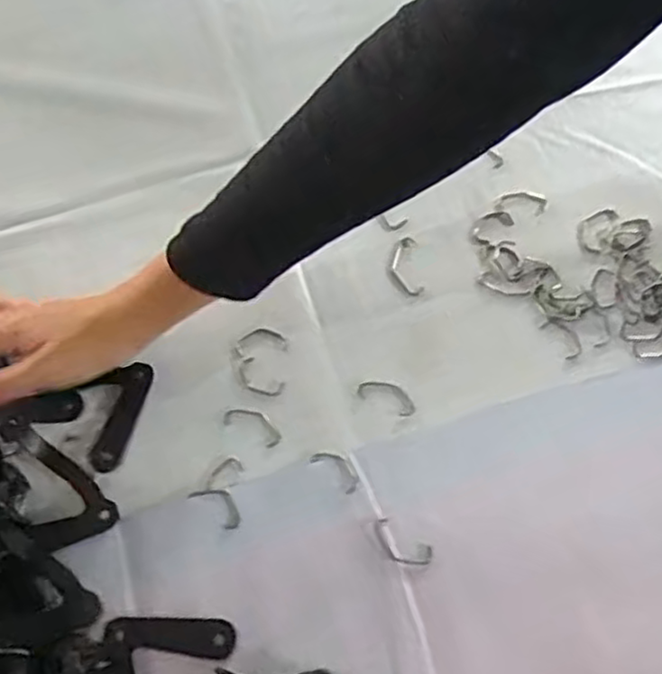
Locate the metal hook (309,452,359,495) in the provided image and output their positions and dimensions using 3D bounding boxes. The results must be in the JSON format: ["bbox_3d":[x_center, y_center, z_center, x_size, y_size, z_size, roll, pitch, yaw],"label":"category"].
[{"bbox_3d":[0.004,0.081,0.444,0.034,0.004,0.016,39,71,18],"label":"metal hook"}]

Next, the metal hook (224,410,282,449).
[{"bbox_3d":[-0.050,0.056,0.459,0.040,0.004,0.017,27,68,13],"label":"metal hook"}]

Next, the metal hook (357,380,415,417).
[{"bbox_3d":[0.037,0.038,0.465,0.039,0.004,0.017,26,68,13],"label":"metal hook"}]

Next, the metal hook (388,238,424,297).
[{"bbox_3d":[0.051,-0.050,0.505,0.022,0.005,0.043,-7,64,-2],"label":"metal hook"}]

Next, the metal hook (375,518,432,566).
[{"bbox_3d":[0.041,0.124,0.424,0.037,0.004,0.019,30,69,15],"label":"metal hook"}]

